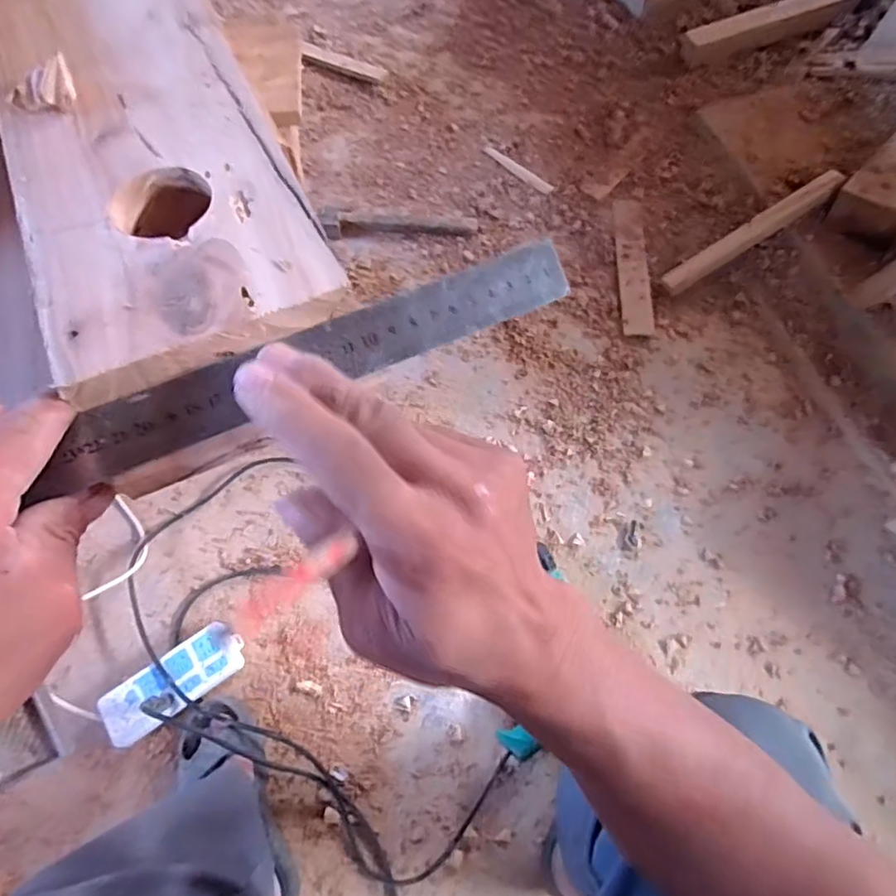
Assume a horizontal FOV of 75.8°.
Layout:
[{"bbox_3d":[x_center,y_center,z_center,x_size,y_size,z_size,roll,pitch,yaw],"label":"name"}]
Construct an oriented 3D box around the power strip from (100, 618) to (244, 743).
[{"bbox_3d":[-0.385,0.329,0.805,0.195,0.033,0.079,-36,70,-14],"label":"power strip"}]

